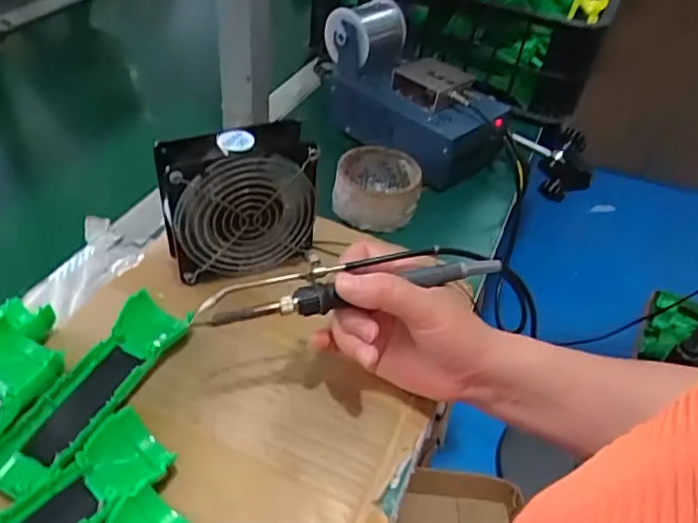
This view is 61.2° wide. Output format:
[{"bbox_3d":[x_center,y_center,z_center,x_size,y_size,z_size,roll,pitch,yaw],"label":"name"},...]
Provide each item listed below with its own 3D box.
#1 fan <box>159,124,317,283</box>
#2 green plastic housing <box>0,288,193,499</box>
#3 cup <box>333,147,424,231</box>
[{"bbox_3d":[-0.091,-0.044,0.492,0.116,0.131,0.047,-12,45,-20],"label":"fan"},{"bbox_3d":[-0.173,0.088,0.411,0.048,0.028,0.162,18,43,12],"label":"green plastic housing"},{"bbox_3d":[0.026,-0.076,0.601,0.085,0.049,0.082,-1,42,-9],"label":"cup"}]

